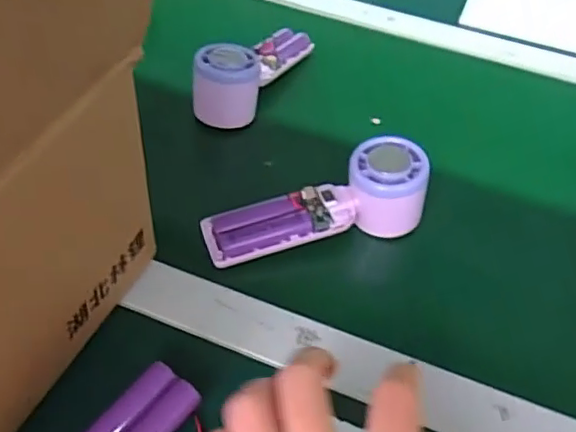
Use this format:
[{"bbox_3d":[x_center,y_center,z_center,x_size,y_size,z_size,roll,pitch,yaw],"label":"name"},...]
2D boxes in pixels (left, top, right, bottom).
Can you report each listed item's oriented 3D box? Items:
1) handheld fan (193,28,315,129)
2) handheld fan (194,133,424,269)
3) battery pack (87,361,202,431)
[{"bbox_3d":[-0.032,-0.139,0.570,0.052,0.068,0.163,24,47,14],"label":"handheld fan"},{"bbox_3d":[0.021,-0.009,0.440,0.159,0.064,0.045,-8,48,-17],"label":"handheld fan"},{"bbox_3d":[-0.080,0.113,0.325,0.034,0.022,0.066,32,49,20],"label":"battery pack"}]

